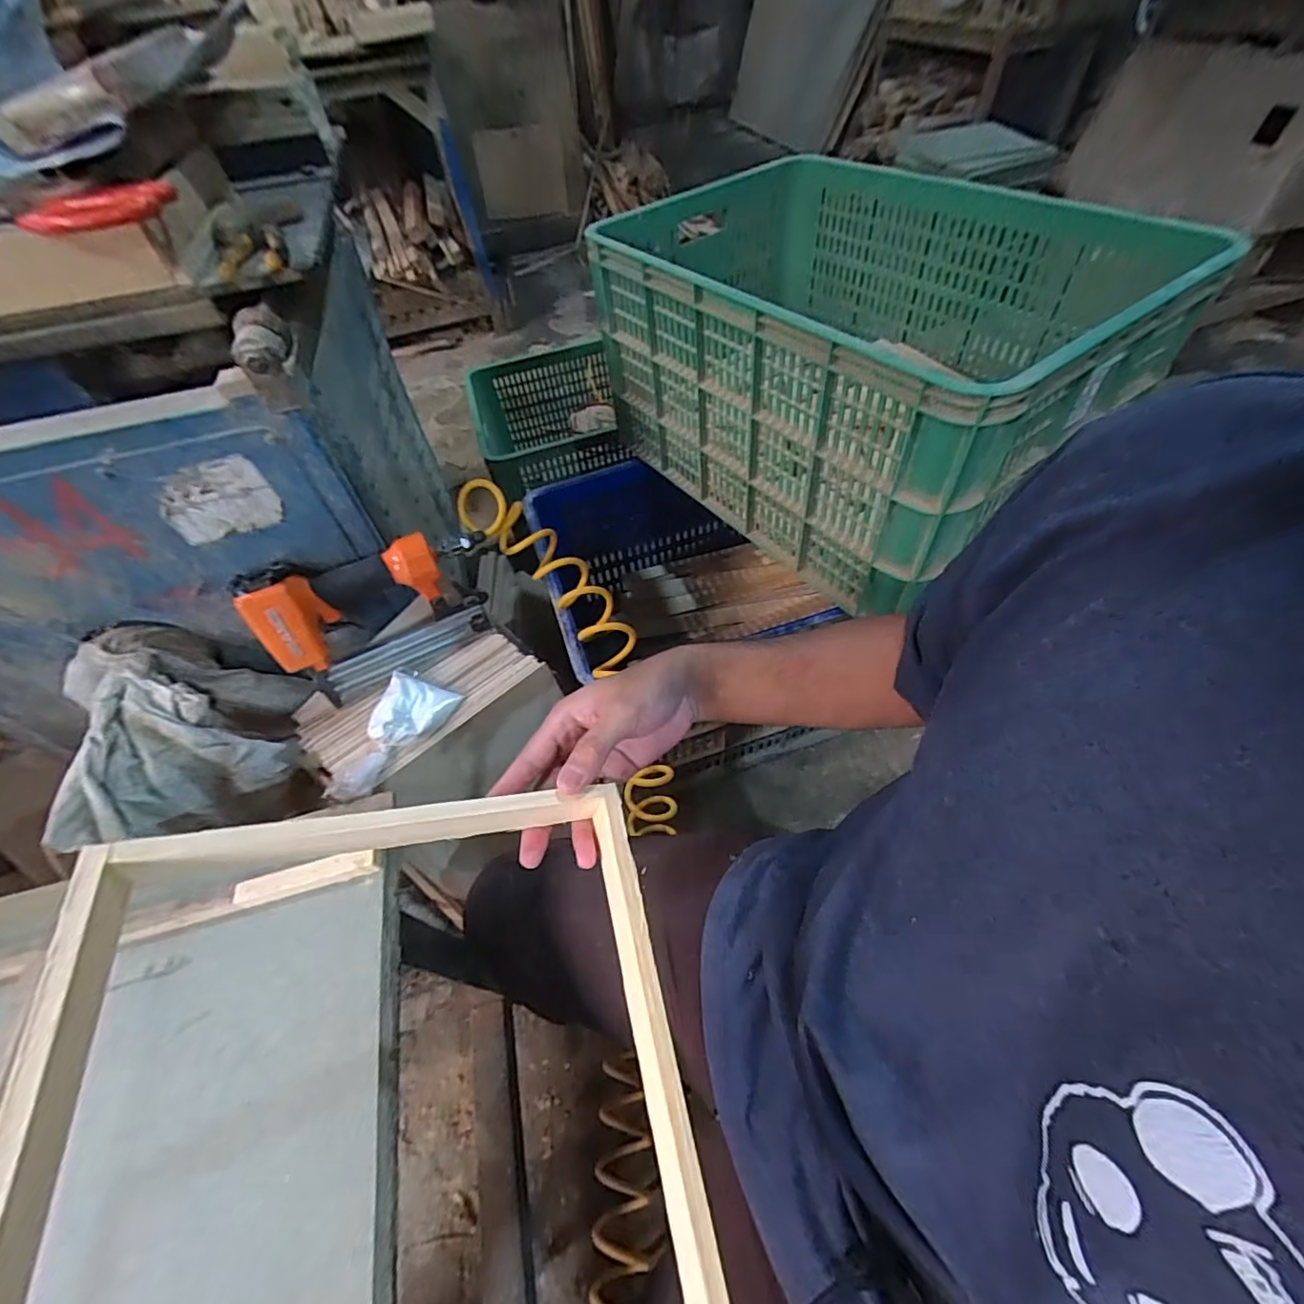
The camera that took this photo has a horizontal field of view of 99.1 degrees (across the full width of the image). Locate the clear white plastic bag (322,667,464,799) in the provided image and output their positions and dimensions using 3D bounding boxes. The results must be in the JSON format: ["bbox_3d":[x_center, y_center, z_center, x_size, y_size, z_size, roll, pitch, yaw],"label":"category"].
[{"bbox_3d":[-0.296,0.093,0.624,0.080,0.031,0.159,18,56,18],"label":"clear white plastic bag"}]

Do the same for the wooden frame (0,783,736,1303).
[{"bbox_3d":[-0.093,0.239,0.192,0.253,0.027,0.384,-2,54,-23],"label":"wooden frame"}]

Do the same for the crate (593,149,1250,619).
[{"bbox_3d":[0.256,-0.386,0.742,0.419,0.292,0.609,-32,56,-18],"label":"crate"}]

